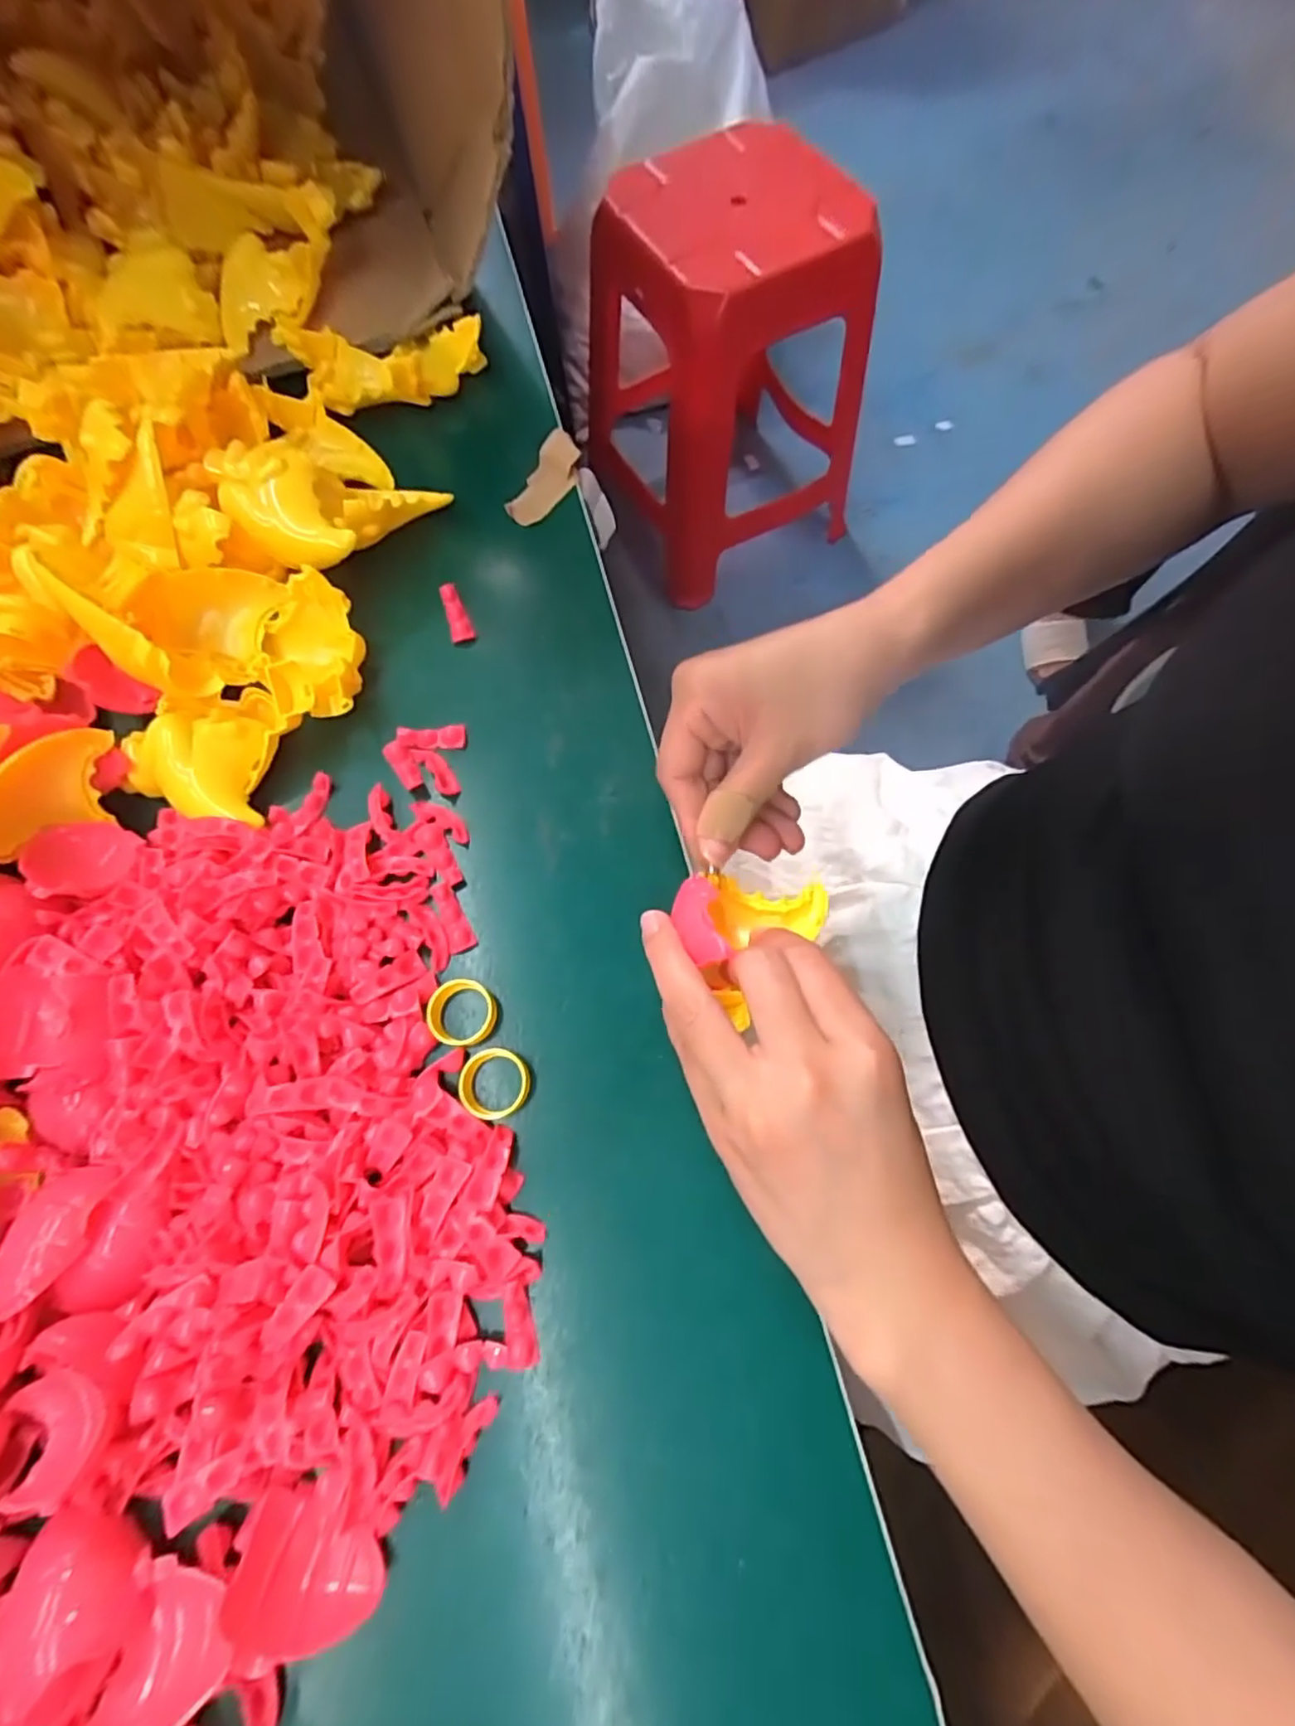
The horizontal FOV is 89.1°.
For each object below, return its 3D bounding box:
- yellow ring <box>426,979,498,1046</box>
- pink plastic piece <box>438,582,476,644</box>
[{"bbox_3d":[-0.073,0.058,0.258,0.025,0.004,0.025,2,72,2],"label":"yellow ring"},{"bbox_3d":[-0.095,-0.124,0.325,0.011,0.004,0.030,-19,86,-4],"label":"pink plastic piece"}]

